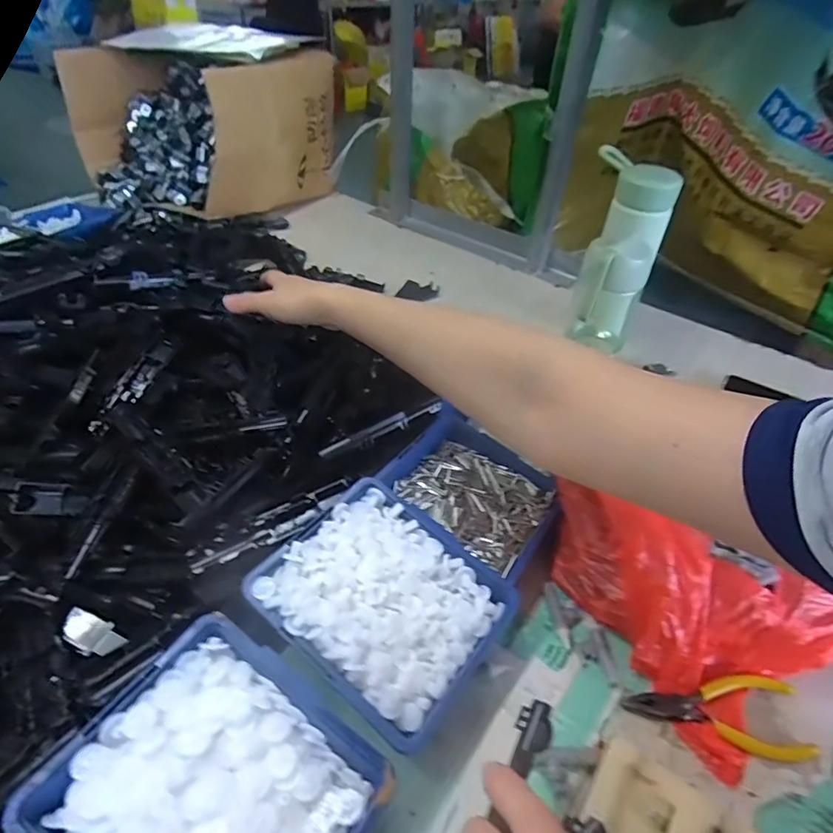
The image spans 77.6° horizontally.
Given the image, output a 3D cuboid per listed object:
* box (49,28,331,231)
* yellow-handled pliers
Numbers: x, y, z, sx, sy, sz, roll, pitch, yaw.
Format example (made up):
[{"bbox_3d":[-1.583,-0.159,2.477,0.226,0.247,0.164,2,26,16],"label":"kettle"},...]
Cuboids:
[{"bbox_3d":[-0.347,-0.488,0.852,0.347,0.219,0.301,28,47,25],"label":"box"},{"bbox_3d":[0.193,0.194,0.330,0.113,0.009,0.049,-1,41,-6],"label":"yellow-handled pliers"}]

